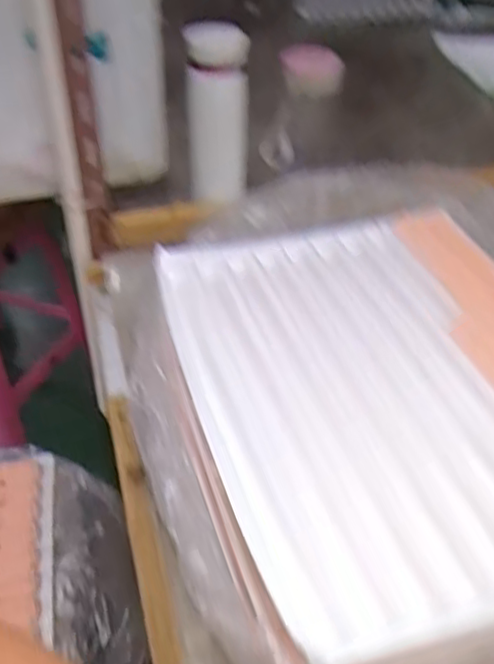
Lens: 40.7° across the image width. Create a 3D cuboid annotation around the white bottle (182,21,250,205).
[{"bbox_3d":[-0.036,-0.259,0.847,0.072,0.274,0.072,-3,60,-3],"label":"white bottle"}]

